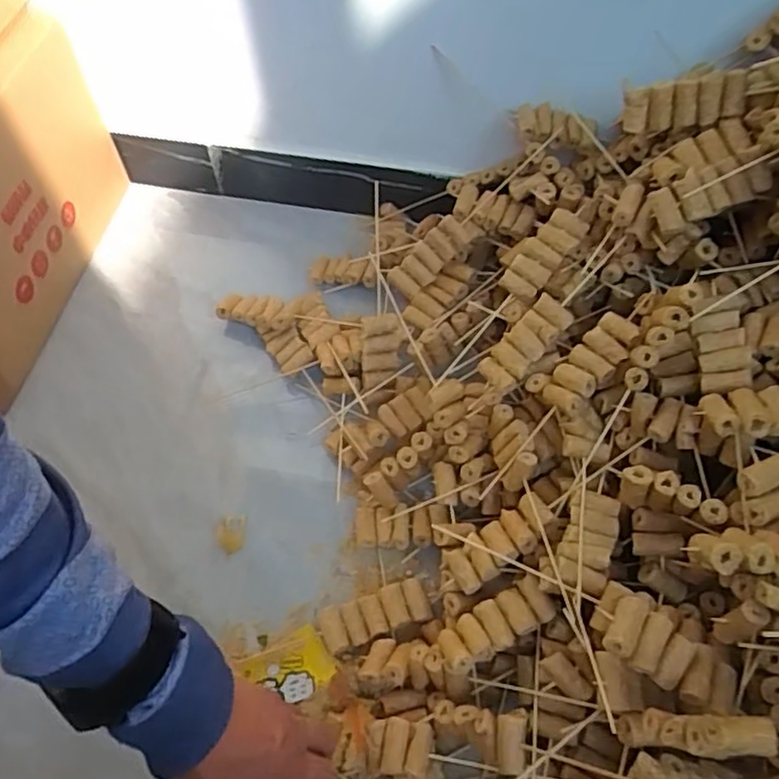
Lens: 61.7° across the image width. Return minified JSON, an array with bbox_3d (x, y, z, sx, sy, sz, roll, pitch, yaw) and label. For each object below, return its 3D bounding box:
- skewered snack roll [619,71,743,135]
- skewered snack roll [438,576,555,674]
[{"bbox_3d":[0.258,-0.252,0.575,0.096,0.042,0.026,-3,57,22],"label":"skewered snack roll"},{"bbox_3d":[0.084,0.188,0.523,0.094,0.022,0.038,-25,62,-14],"label":"skewered snack roll"}]

